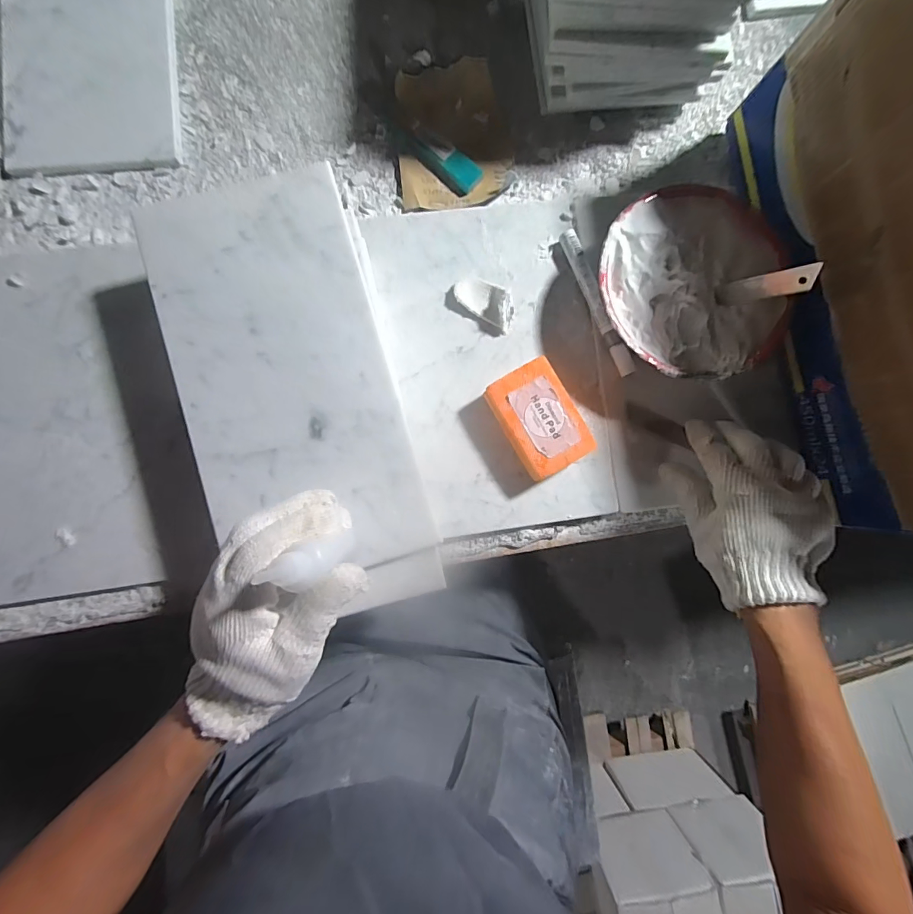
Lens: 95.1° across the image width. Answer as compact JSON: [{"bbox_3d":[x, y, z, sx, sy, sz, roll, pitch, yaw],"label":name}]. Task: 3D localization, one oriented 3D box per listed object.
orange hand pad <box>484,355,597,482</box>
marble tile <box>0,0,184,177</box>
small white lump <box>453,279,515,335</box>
[{"bbox_3d":[0.070,-0.031,0.366,0.059,0.035,0.091,-29,86,-5],"label":"orange hand pad"},{"bbox_3d":[-0.356,-0.420,0.402,0.158,0.010,0.308,-6,85,-3],"label":"marble tile"},{"bbox_3d":[0.028,-0.144,0.379,0.060,0.019,0.031,32,84,1],"label":"small white lump"}]

